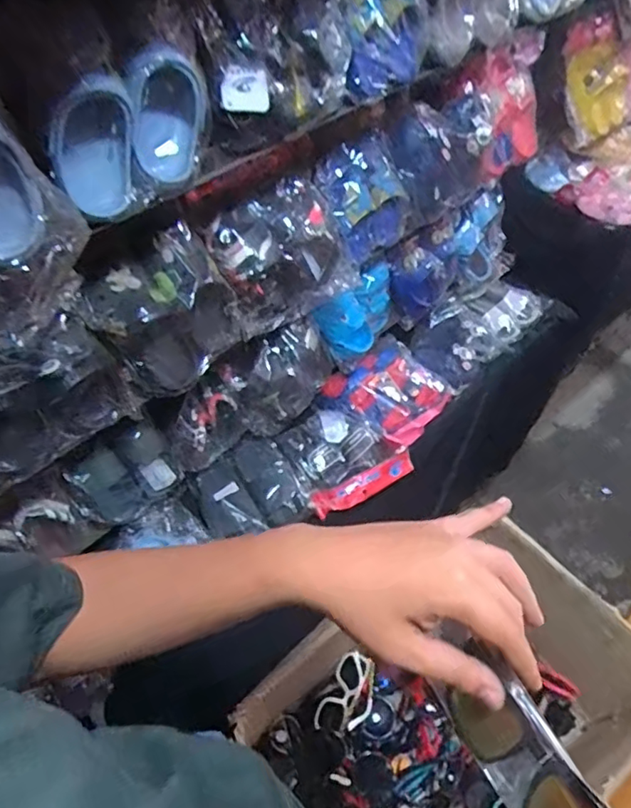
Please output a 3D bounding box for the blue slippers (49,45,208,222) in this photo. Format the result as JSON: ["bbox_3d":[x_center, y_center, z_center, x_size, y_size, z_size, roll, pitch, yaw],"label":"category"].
[{"bbox_3d":[-0.168,-0.244,0.511,0.150,0.110,0.052,-38,61,-25],"label":"blue slippers"}]

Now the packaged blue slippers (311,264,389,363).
[{"bbox_3d":[0.075,-0.148,1.024,0.049,0.181,0.171,36,61,25],"label":"packaged blue slippers"}]

